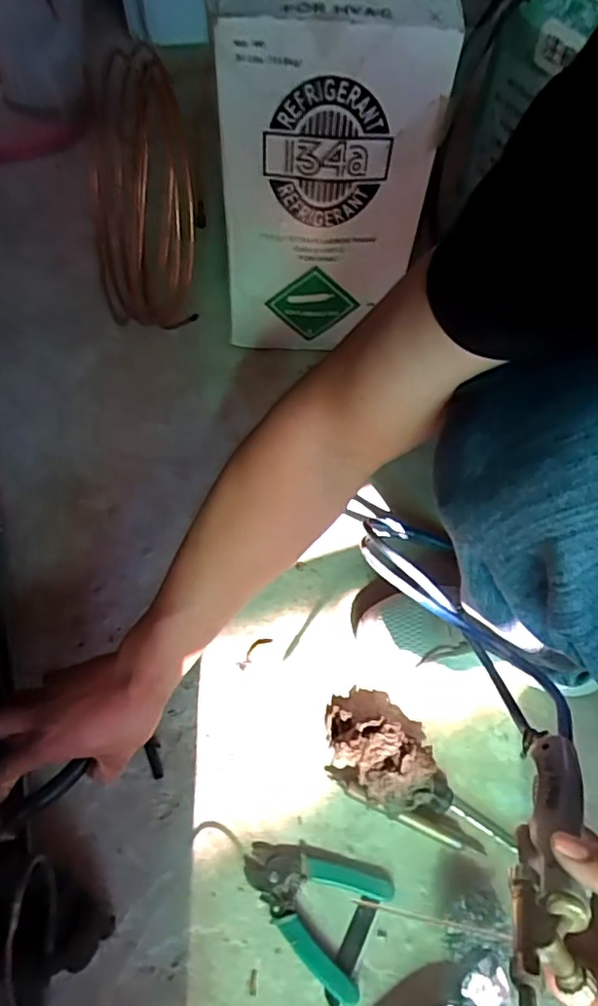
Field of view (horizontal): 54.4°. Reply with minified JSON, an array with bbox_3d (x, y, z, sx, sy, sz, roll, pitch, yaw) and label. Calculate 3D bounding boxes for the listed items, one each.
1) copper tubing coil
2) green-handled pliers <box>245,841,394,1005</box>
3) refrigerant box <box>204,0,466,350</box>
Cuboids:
[{"bbox_3d":[-0.225,-0.443,0.824,0.160,0.347,0.334,-13,59,-13],"label":"copper tubing coil"},{"bbox_3d":[0.011,0.355,0.520,0.128,0.013,0.091,27,60,13],"label":"green-handled pliers"},{"bbox_3d":[0.026,-0.445,0.776,0.245,0.419,0.216,0,57,-5],"label":"refrigerant box"}]

